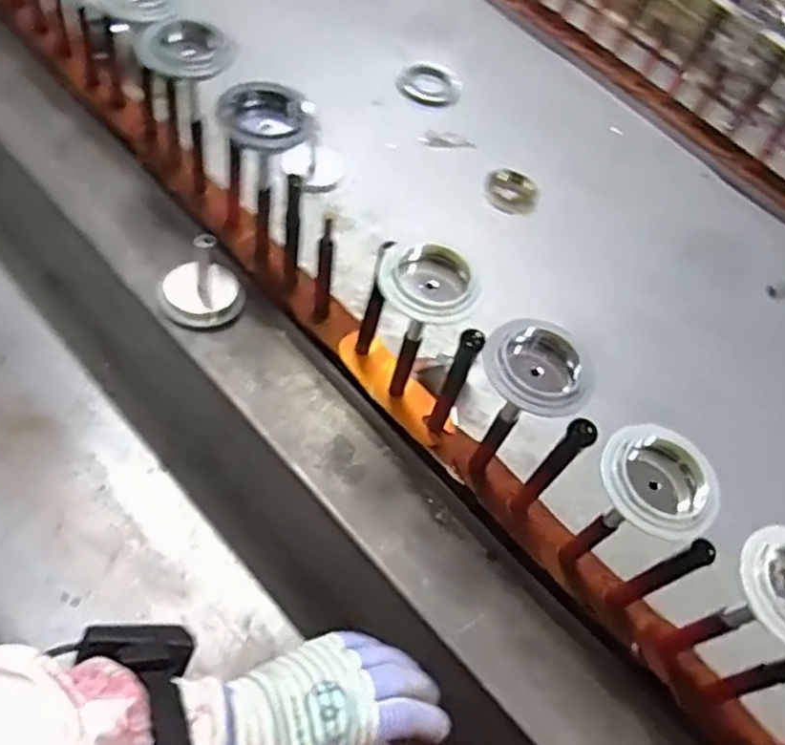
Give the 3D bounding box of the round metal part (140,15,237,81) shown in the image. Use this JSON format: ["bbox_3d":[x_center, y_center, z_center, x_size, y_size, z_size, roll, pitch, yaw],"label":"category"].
[{"bbox_3d":[-0.180,-0.285,0.606,0.076,0.021,0.061,-13,76,-19],"label":"round metal part"}]

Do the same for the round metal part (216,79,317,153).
[{"bbox_3d":[-0.106,-0.216,0.579,0.079,0.022,0.053,2,77,-6],"label":"round metal part"}]

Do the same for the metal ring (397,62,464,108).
[{"bbox_3d":[0.052,-0.391,0.936,0.084,0.004,0.080,5,70,-14],"label":"metal ring"}]

